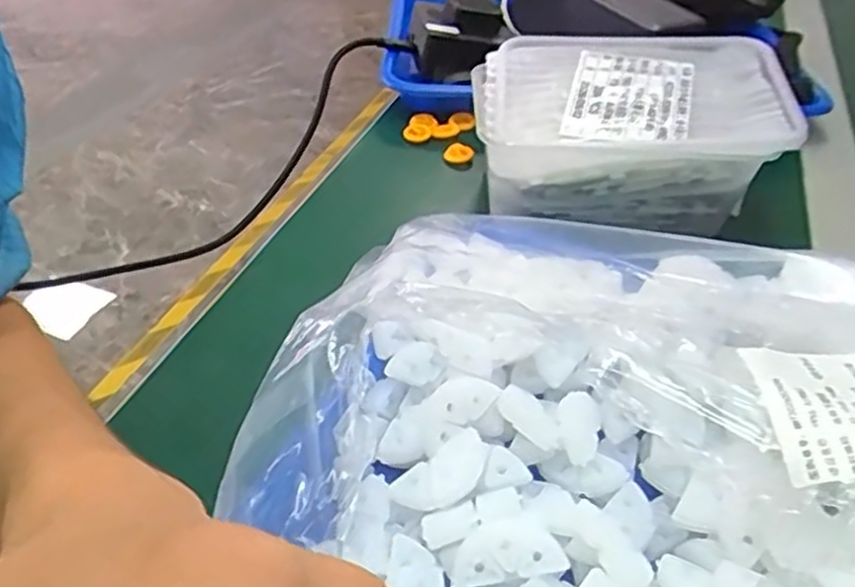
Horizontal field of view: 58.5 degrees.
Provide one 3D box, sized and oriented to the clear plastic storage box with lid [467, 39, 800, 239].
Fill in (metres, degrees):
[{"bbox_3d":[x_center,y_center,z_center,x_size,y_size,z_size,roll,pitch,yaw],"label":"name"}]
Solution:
[{"bbox_3d":[0.123,-0.104,0.476,0.185,0.065,0.142,0,49,5],"label":"clear plastic storage box with lid"}]

